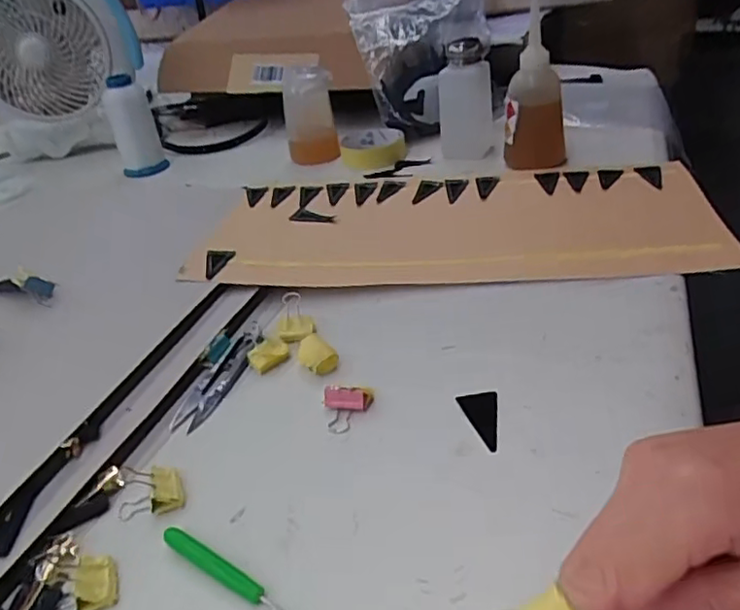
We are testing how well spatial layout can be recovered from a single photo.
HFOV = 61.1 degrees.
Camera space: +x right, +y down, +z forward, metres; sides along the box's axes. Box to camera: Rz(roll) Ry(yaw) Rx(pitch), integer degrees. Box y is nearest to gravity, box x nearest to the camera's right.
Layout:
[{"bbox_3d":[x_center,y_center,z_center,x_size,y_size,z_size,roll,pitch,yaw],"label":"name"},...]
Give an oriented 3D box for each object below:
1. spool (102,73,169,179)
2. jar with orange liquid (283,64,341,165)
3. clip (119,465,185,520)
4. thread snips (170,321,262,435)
[{"bbox_3d":[-0.303,-0.234,0.802,0.054,0.109,0.048,-19,34,-17],"label":"spool"},{"bbox_3d":[-0.073,-0.235,0.757,0.062,0.109,0.058,-6,32,3],"label":"jar with orange liquid"},{"bbox_3d":[-0.121,0.101,0.345,0.038,0.011,0.026,-7,32,1],"label":"clip"},{"bbox_3d":[-0.101,0.048,0.435,0.027,0.011,0.104,4,34,19],"label":"thread snips"}]

